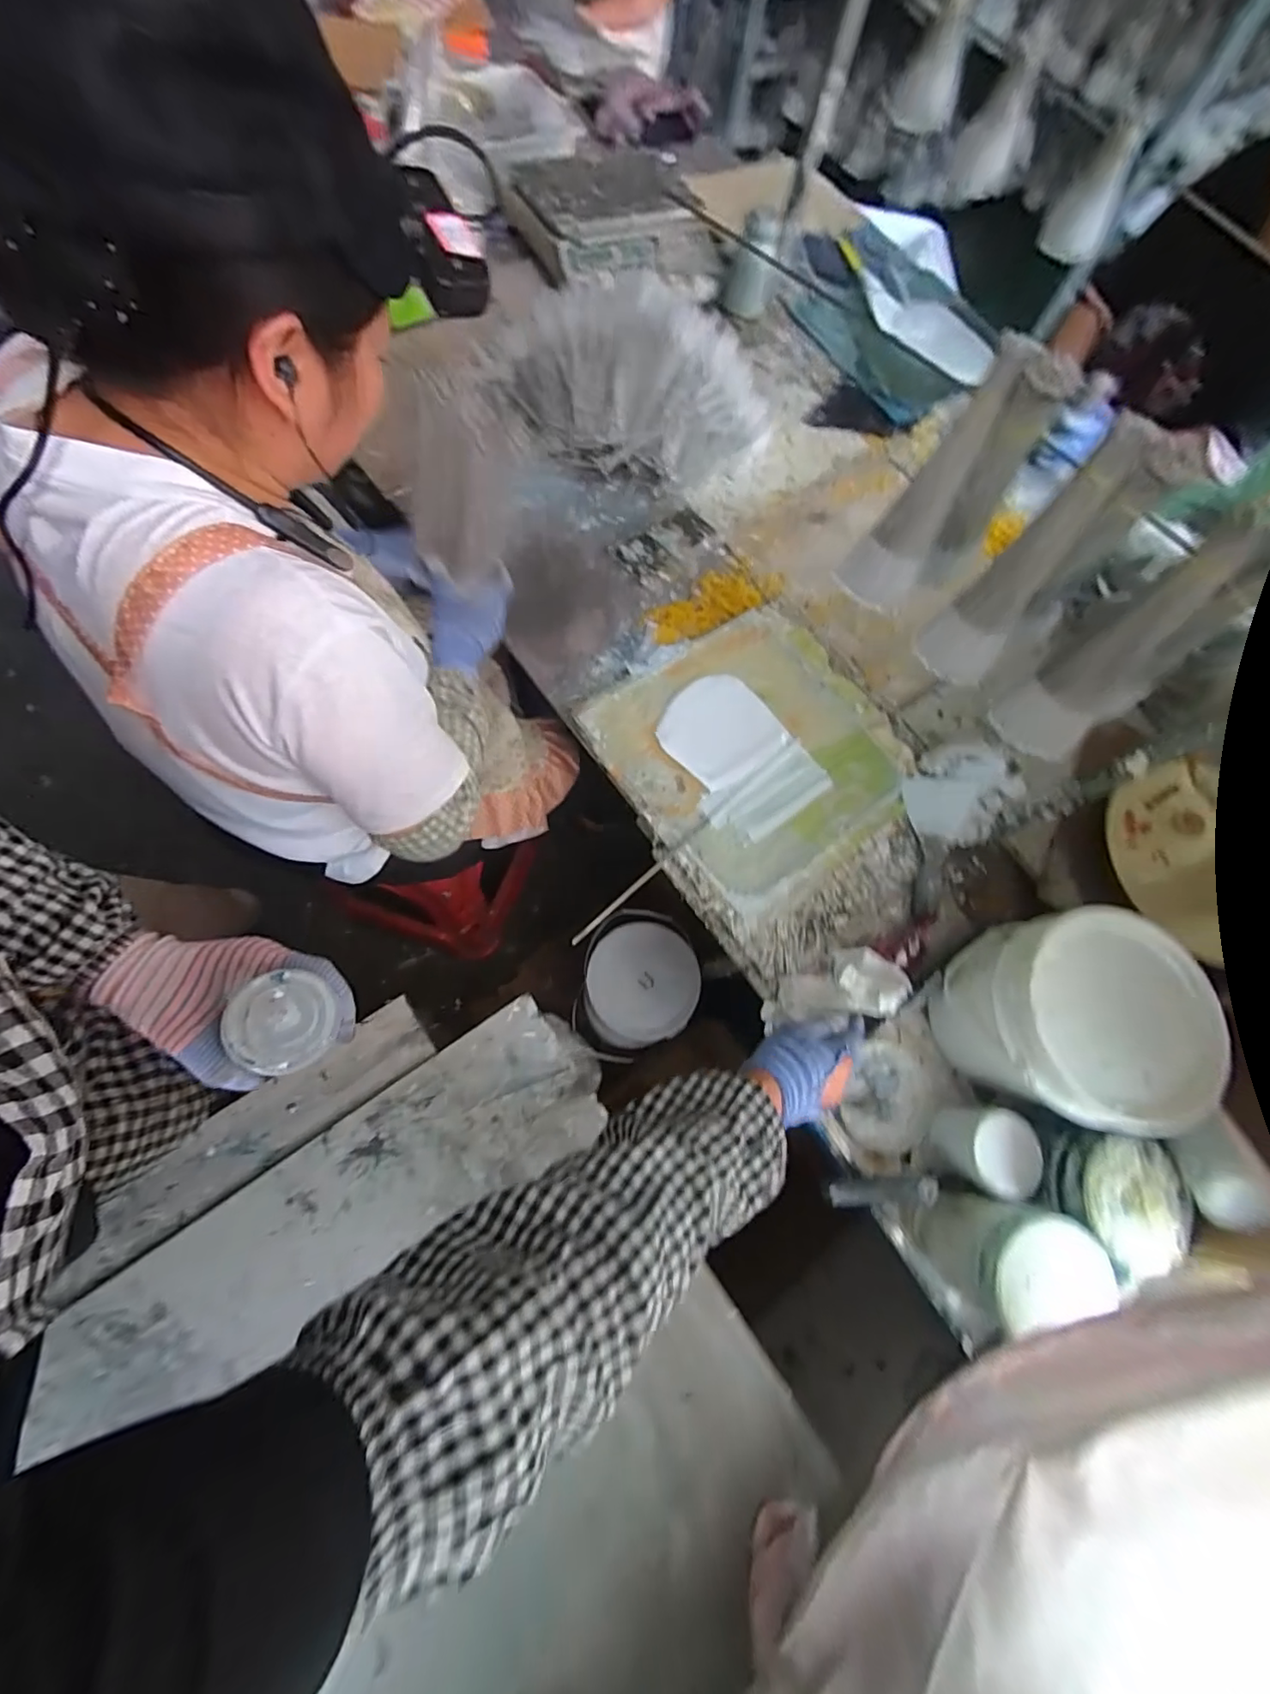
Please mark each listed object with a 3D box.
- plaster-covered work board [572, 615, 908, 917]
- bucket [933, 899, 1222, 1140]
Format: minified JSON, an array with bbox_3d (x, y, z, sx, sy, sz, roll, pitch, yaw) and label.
[{"bbox_3d":[0.170,-0.134,0.795,0.375,0.033,0.368,-34,78,-10],"label":"plaster-covered work board"},{"bbox_3d":[0.455,0.181,0.611,0.177,0.191,0.180,0,74,-2],"label":"bucket"}]

